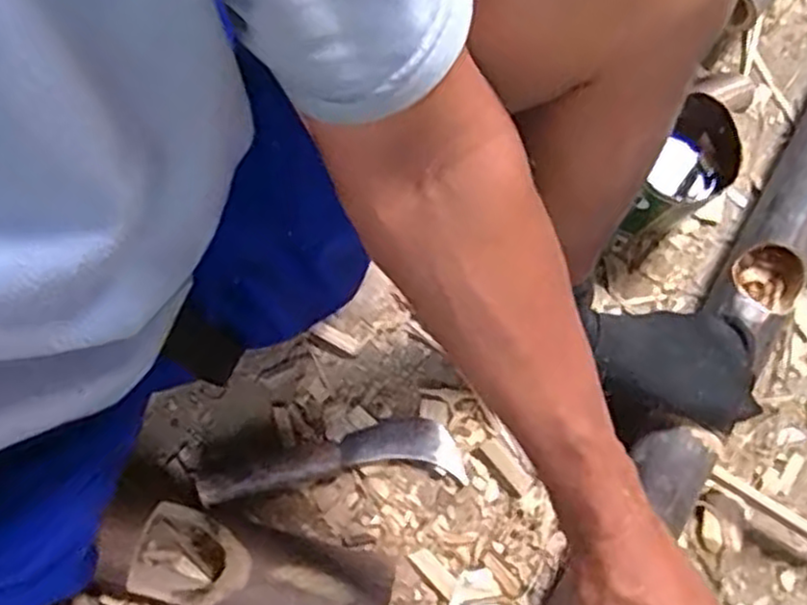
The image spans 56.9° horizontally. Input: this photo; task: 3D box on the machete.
[{"bbox_3d":[-0.067,0.144,0.687,0.241,0.029,0.058,-5,76,0],"label":"machete"}]

